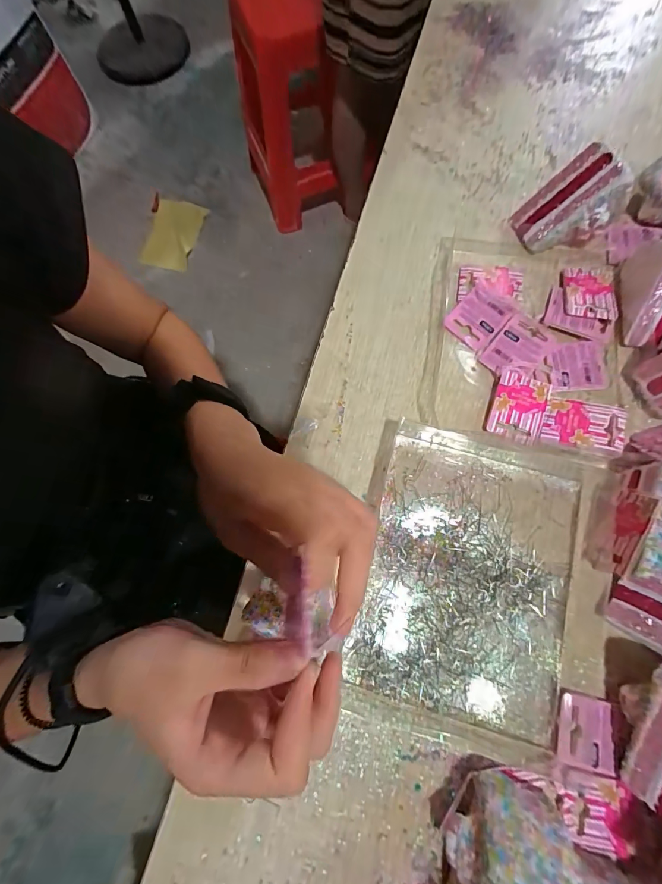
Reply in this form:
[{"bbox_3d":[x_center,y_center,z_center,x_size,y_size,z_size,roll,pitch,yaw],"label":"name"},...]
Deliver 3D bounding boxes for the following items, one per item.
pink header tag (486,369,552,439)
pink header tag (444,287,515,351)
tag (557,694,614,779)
[{"bbox_3d":[0.165,-0.032,0.319,0.044,0.007,0.058,17,76,6],"label":"pink header tag"},{"bbox_3d":[0.138,-0.117,0.344,0.045,0.004,0.051,42,89,11],"label":"pink header tag"},{"bbox_3d":[0.184,0.209,0.262,0.038,0.004,0.044,12,75,5],"label":"tag"}]

